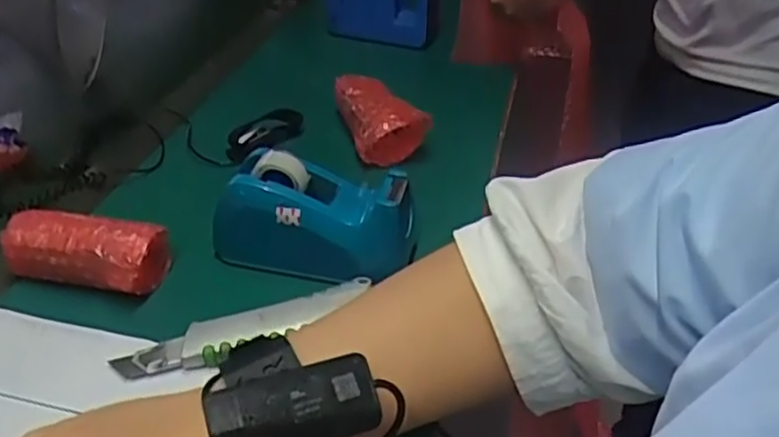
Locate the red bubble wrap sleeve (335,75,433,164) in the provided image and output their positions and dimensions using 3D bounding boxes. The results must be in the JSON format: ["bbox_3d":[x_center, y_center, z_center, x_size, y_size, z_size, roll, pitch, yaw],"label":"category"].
[{"bbox_3d":[-0.010,-0.099,0.620,0.062,0.047,0.112,-11,39,-15],"label":"red bubble wrap sleeve"}]

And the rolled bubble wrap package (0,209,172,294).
[{"bbox_3d":[-0.211,0.022,0.459,0.102,0.036,0.044,8,38,5],"label":"rolled bubble wrap package"}]

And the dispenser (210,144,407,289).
[{"bbox_3d":[-0.053,-0.003,0.475,0.138,0.077,0.053,11,38,9],"label":"dispenser"}]

